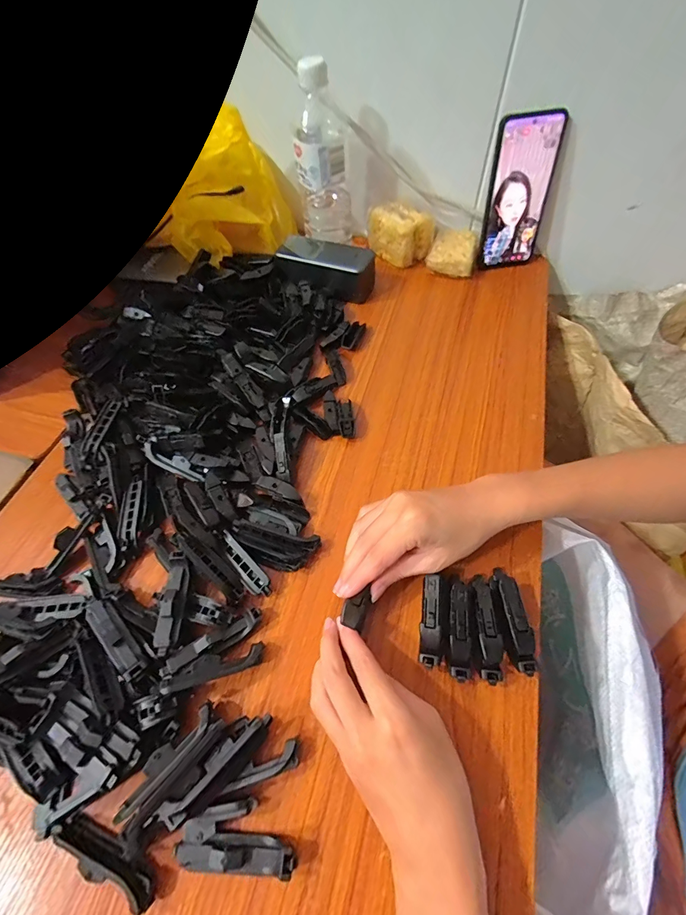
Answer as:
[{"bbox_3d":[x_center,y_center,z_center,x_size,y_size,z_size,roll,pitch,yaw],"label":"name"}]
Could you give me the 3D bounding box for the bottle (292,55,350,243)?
[{"bbox_3d":[-0.024,-0.387,0.492,0.069,0.186,0.080,-1,58,2],"label":"bottle"}]

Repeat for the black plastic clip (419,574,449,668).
[{"bbox_3d":[0.070,0.123,0.286,0.022,0.026,0.065,8,59,7],"label":"black plastic clip"}]

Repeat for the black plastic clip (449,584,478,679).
[{"bbox_3d":[0.089,0.128,0.278,0.019,0.014,0.065,6,72,6],"label":"black plastic clip"}]

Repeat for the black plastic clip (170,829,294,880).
[{"bbox_3d":[-0.065,0.239,0.226,0.074,0.015,0.017,2,58,3],"label":"black plastic clip"}]

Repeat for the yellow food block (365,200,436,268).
[{"bbox_3d":[0.084,-0.327,0.548,0.084,0.060,0.055,37,66,22],"label":"yellow food block"}]

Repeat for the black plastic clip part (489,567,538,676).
[{"bbox_3d":[0.129,0.121,0.285,0.020,0.020,0.075,-1,58,2],"label":"black plastic clip part"}]

